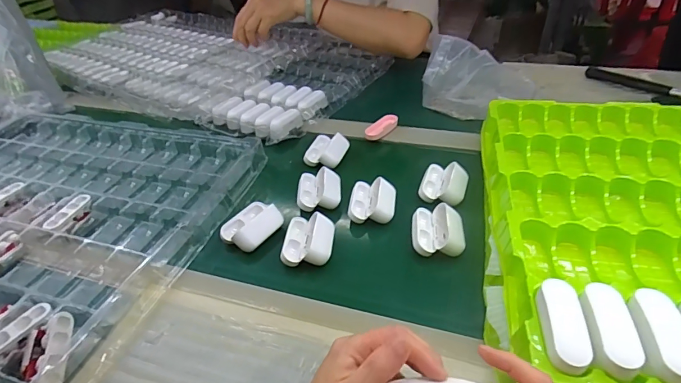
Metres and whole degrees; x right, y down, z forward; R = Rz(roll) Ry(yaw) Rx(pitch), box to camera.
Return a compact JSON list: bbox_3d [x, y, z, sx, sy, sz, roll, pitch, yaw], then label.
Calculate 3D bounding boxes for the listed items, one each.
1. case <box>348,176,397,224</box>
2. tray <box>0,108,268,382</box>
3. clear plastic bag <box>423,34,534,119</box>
[{"bbox_3d":[0.039,0.009,0.492,0.054,0.025,0.061,5,39,12],"label":"case"},{"bbox_3d":[-0.408,0.034,0.487,0.468,0.032,0.464,10,41,18],"label":"tray"},{"bbox_3d":[0.220,-0.173,0.639,0.182,0.113,0.058,-3,38,2],"label":"clear plastic bag"}]

